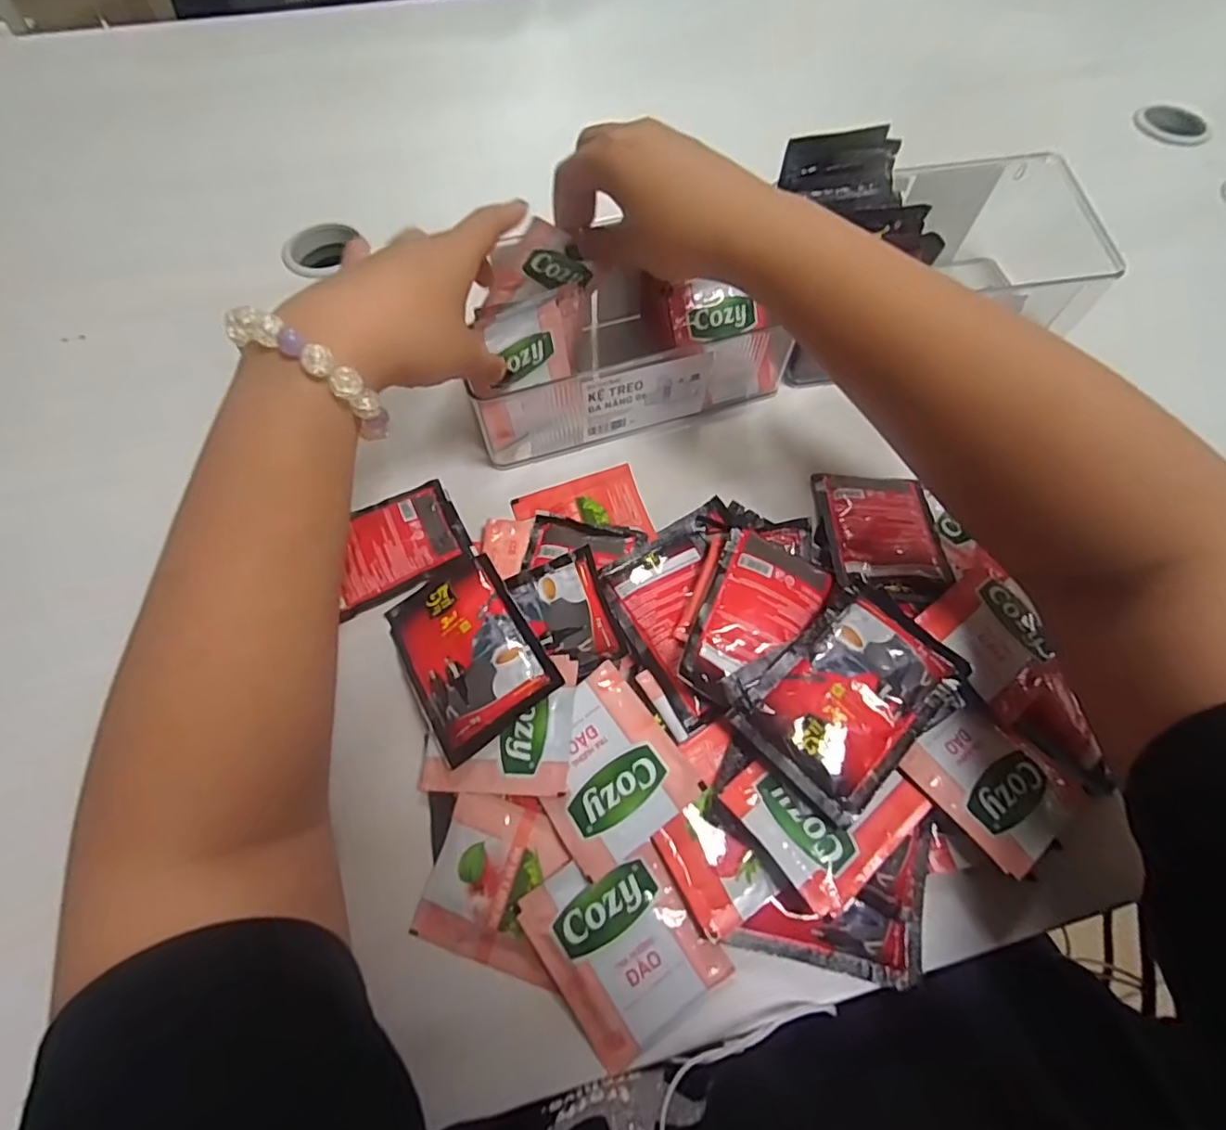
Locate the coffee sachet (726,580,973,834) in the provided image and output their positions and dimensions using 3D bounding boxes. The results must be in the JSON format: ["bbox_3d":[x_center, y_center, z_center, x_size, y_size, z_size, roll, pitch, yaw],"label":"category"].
[{"bbox_3d":[0.110,0.058,0.277,0.098,0.010,0.072,-41,71,-19],"label":"coffee sachet"}]

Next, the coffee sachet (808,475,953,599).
[{"bbox_3d":[0.155,-0.019,0.338,0.063,0.008,0.093,1,54,4],"label":"coffee sachet"}]

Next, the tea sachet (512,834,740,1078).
[{"bbox_3d":[0.004,0.161,0.251,0.064,0.004,0.073,-33,75,-11],"label":"tea sachet"}]

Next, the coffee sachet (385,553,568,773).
[{"bbox_3d":[-0.076,0.042,0.302,0.067,0.009,0.096,-35,60,-5],"label":"coffee sachet"}]

